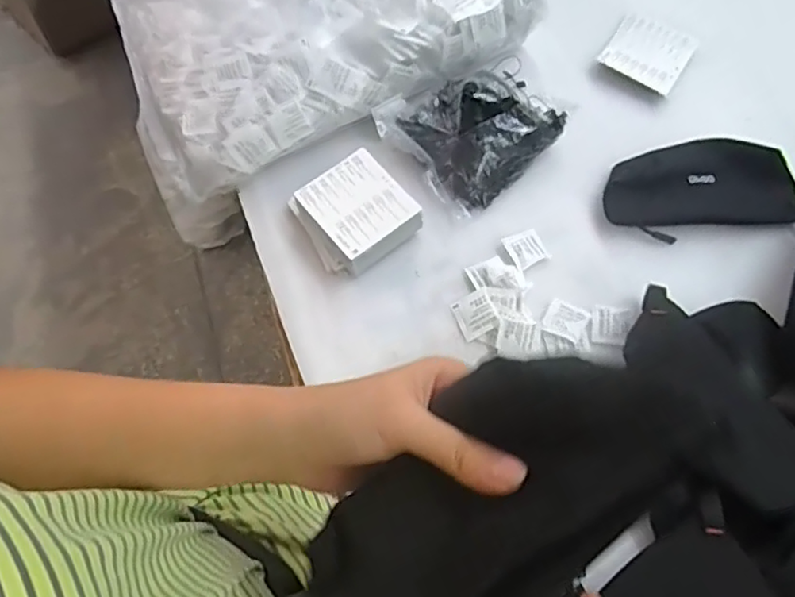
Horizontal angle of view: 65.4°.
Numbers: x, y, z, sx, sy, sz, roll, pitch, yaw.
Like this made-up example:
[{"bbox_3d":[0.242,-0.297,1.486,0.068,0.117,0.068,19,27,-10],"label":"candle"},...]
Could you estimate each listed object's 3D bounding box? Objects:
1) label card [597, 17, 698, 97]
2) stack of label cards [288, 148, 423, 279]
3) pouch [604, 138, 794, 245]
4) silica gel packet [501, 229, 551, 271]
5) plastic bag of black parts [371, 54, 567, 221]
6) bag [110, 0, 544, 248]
[{"bbox_3d":[0.294,-0.289,0.731,0.091,0.013,0.085,31,71,15],"label":"label card"},{"bbox_3d":[-0.046,-0.089,0.639,0.102,0.040,0.106,-35,69,-12],"label":"stack of label cards"},{"bbox_3d":[0.309,-0.115,0.641,0.185,0.034,0.101,-8,66,-1],"label":"pouch"},{"bbox_3d":[0.132,-0.052,0.632,0.037,0.004,0.039,-25,67,-8],"label":"silica gel packet"},{"bbox_3d":[0.088,-0.194,0.671,0.196,0.057,0.157,-31,68,-11],"label":"plastic bag of black parts"},{"bbox_3d":[-0.116,-0.344,0.729,0.453,0.095,0.360,-33,68,-11],"label":"bag"}]

